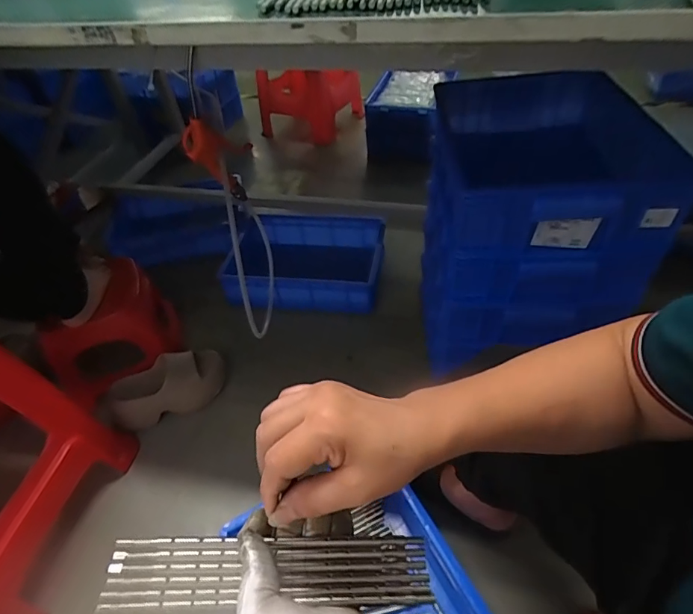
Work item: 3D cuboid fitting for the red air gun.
[{"bbox_3d":[-0.196,-0.244,0.697,0.031,0.175,0.077,14,83,18],"label":"red air gun"}]

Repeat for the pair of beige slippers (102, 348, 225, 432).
[{"bbox_3d":[-0.377,0.163,0.925,0.243,0.107,0.116,-27,49,-21],"label":"pair of beige slippers"}]

